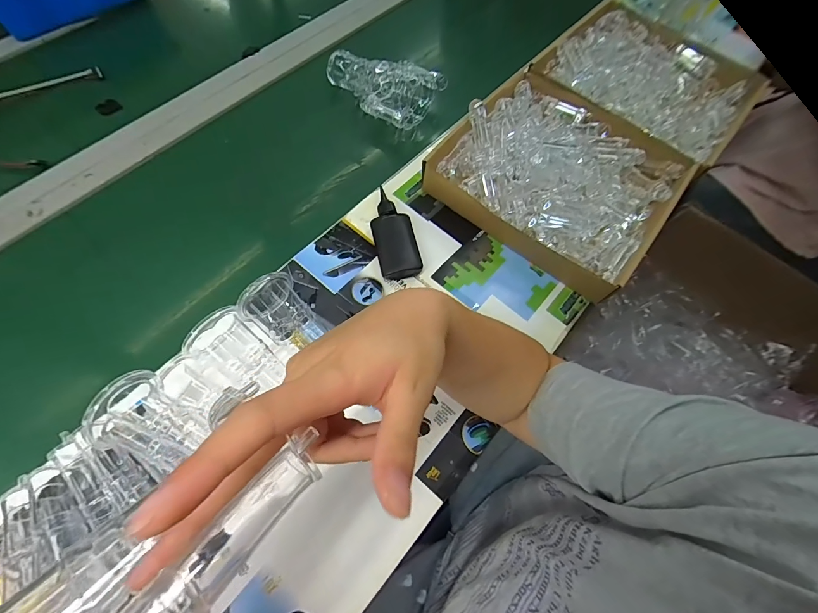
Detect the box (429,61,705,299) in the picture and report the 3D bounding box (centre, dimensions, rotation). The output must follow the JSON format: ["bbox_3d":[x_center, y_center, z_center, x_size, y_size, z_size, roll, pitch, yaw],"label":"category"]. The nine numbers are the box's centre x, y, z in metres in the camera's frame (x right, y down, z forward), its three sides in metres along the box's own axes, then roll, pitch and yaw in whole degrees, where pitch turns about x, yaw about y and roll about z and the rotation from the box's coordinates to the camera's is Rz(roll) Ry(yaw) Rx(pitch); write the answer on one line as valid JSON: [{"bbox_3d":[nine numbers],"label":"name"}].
[{"bbox_3d":[0.226,-0.202,0.529,0.308,0.072,0.302,37,69,13],"label":"box"}]

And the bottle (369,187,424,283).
[{"bbox_3d":[-0.023,-0.102,0.500,0.056,0.022,0.132,-12,67,-8],"label":"bottle"}]

